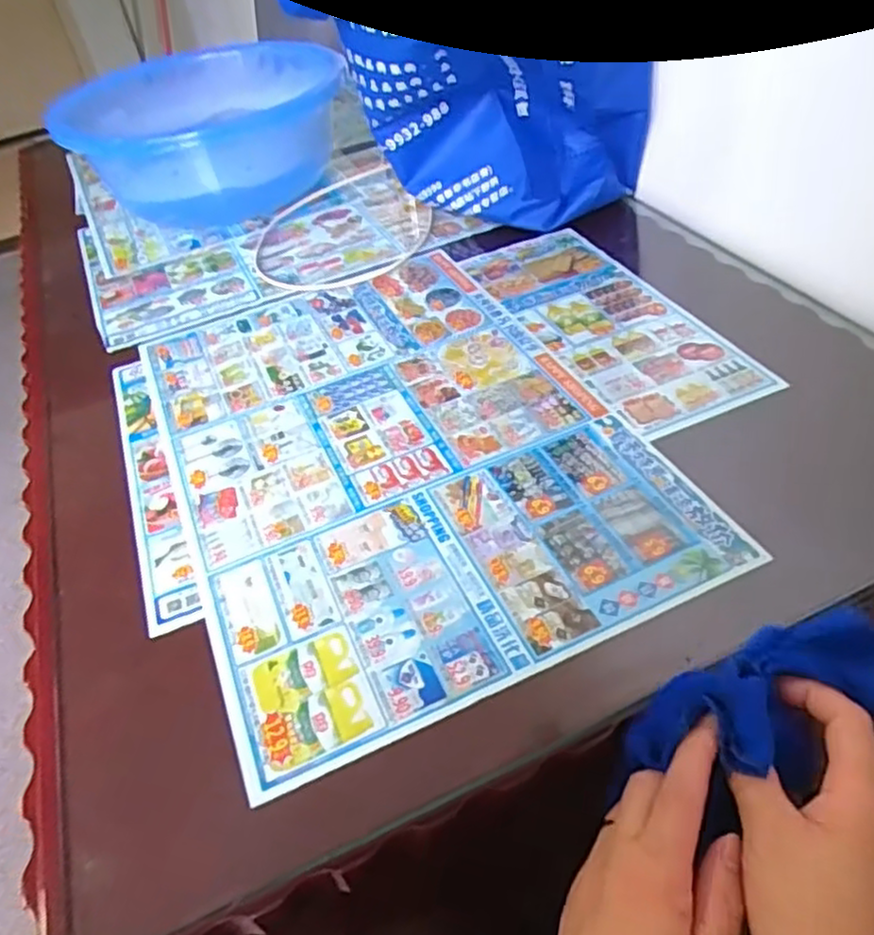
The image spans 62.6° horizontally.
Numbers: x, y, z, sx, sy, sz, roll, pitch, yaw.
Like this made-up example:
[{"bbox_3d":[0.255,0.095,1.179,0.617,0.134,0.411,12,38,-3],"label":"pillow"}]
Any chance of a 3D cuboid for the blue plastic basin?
[{"bbox_3d":[-0.260,-0.401,0.856,0.279,0.121,0.279,-5,44,5],"label":"blue plastic basin"}]

